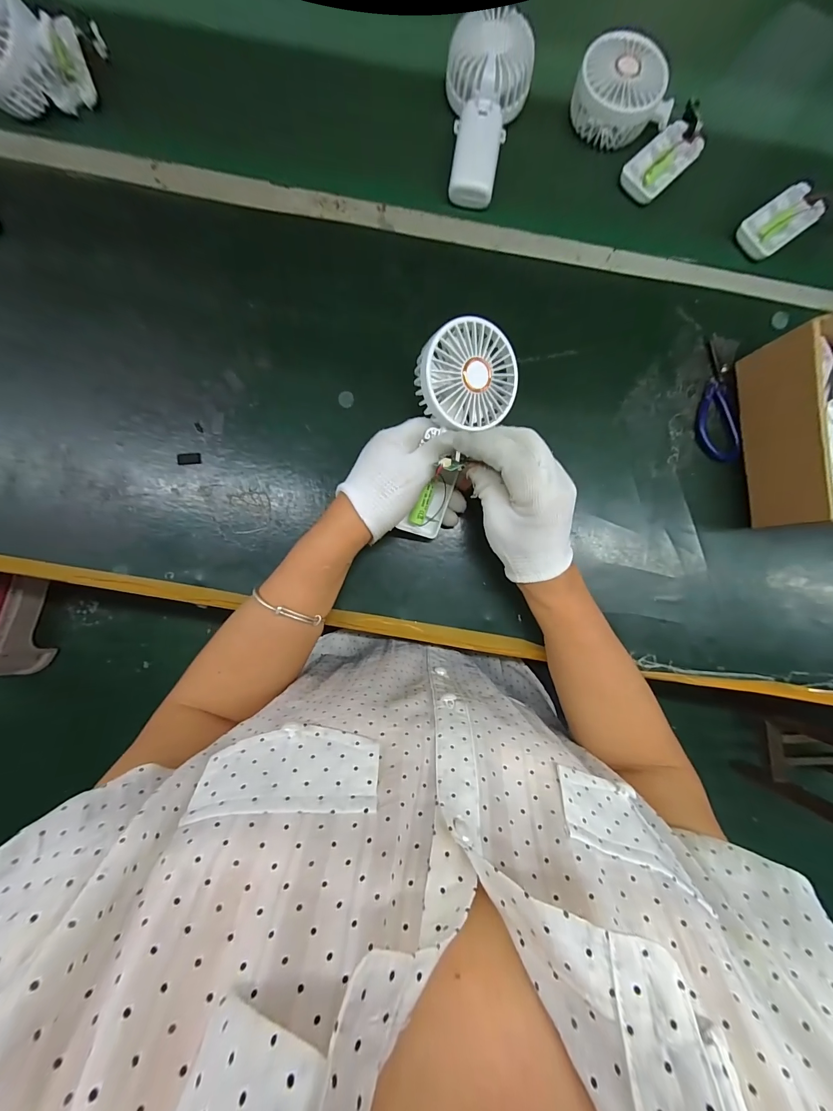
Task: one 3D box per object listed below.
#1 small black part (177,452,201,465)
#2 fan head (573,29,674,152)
[{"bbox_3d":[-0.228,-0.097,0.371,0.023,0.004,0.012,-4,89,-1],"label":"small black part"},{"bbox_3d":[0.213,-0.479,0.384,0.089,0.040,0.074,-18,89,-1],"label":"fan head"}]

